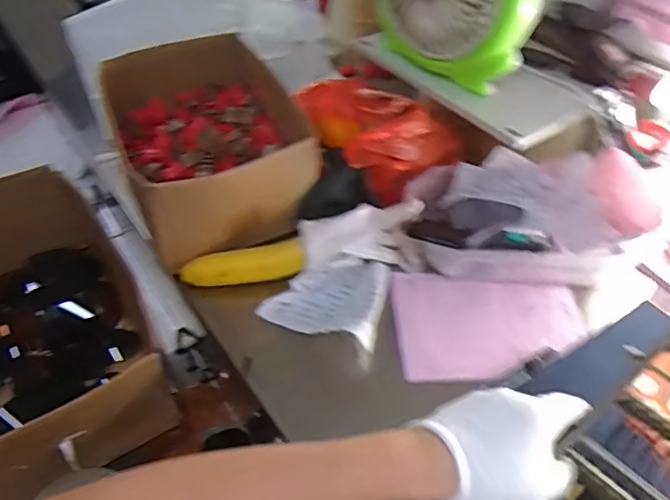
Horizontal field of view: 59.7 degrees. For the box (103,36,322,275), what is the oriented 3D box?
[{"bbox_3d":[-0.168,-0.146,0.805,0.228,0.152,0.360,-17,48,-18],"label":"box"}]

